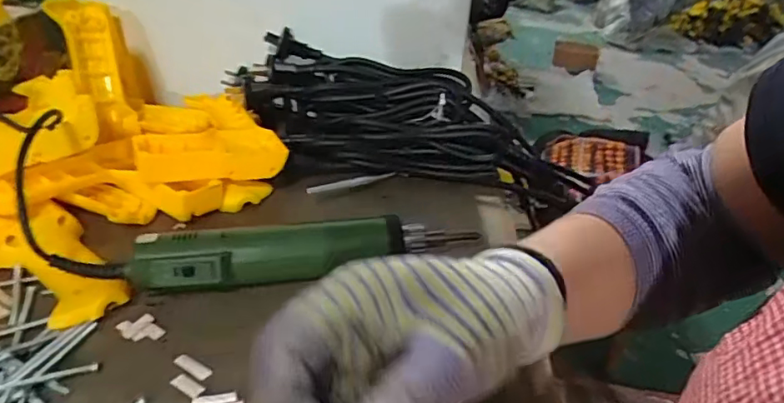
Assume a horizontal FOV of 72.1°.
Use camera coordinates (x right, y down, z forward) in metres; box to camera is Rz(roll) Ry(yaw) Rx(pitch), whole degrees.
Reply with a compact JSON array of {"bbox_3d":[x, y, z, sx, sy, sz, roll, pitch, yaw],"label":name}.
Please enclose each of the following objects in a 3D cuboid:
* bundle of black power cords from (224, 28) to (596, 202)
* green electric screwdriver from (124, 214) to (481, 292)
[{"bbox_3d":[0.008,-0.082,0.540,0.344,0.087,0.107,4,32,-3],"label":"bundle of black power cords"},{"bbox_3d":[-0.055,0.041,0.385,0.236,0.043,0.035,-4,33,-15],"label":"green electric screwdriver"}]

